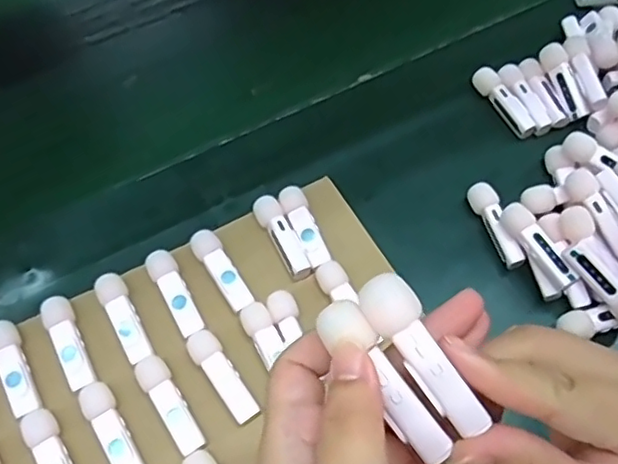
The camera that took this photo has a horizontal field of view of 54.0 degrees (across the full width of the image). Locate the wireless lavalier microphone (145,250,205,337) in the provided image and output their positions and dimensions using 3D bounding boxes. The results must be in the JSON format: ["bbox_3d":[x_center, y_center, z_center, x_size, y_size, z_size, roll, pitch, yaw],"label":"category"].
[{"bbox_3d":[-0.089,0.040,0.405,0.019,0.013,0.062,-29,63,-14],"label":"wireless lavalier microphone"}]

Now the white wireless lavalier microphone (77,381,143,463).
[{"bbox_3d":[-0.117,0.120,0.363,0.018,0.012,0.066,-31,63,-15],"label":"white wireless lavalier microphone"}]

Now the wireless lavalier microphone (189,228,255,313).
[{"bbox_3d":[-0.059,0.026,0.414,0.018,0.014,0.063,-32,63,-16],"label":"wireless lavalier microphone"}]

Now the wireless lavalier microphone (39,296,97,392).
[{"bbox_3d":[-0.155,0.071,0.391,0.018,0.014,0.065,-26,62,-13],"label":"wireless lavalier microphone"}]

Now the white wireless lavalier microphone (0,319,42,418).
[{"bbox_3d":[-0.187,0.087,0.383,0.018,0.015,0.064,-25,61,-12],"label":"white wireless lavalier microphone"}]

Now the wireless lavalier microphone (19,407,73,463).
[{"bbox_3d":[-0.150,0.135,0.357,0.018,0.013,0.066,-31,63,-15],"label":"wireless lavalier microphone"}]

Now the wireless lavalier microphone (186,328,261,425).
[{"bbox_3d":[-0.054,0.090,0.381,0.018,0.010,0.064,-32,63,-16],"label":"wireless lavalier microphone"}]

